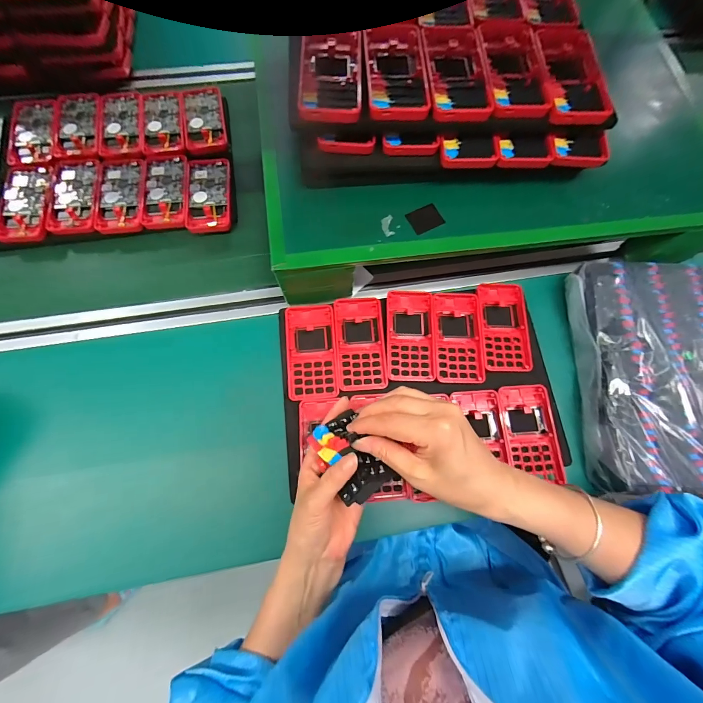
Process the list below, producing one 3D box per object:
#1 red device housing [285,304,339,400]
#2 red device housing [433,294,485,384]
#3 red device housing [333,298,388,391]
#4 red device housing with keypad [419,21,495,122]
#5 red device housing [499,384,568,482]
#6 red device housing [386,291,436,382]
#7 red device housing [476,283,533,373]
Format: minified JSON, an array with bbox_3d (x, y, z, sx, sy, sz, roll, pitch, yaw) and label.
[{"bbox_3d":[-0.051,-0.001,0.428,0.062,0.015,0.124,-5,73,-3],"label":"red device housing"},{"bbox_3d":[0.140,-0.020,0.438,0.061,0.013,0.121,0,72,-2],"label":"red device housing"},{"bbox_3d":[0.011,-0.012,0.430,0.063,0.011,0.121,-4,73,-3],"label":"red device housing"},{"bbox_3d":[0.112,-0.301,0.359,0.064,0.016,0.131,-2,72,-2],"label":"red device housing with keypad"},{"bbox_3d":[0.219,0.099,0.410,0.062,0.015,0.114,-4,73,-3],"label":"red device housing"},{"bbox_3d":[0.077,-0.022,0.437,0.061,0.012,0.121,0,72,-2],"label":"red device housing"},{"bbox_3d":[0.204,-0.034,0.447,0.064,0.011,0.122,1,72,-1],"label":"red device housing"}]

